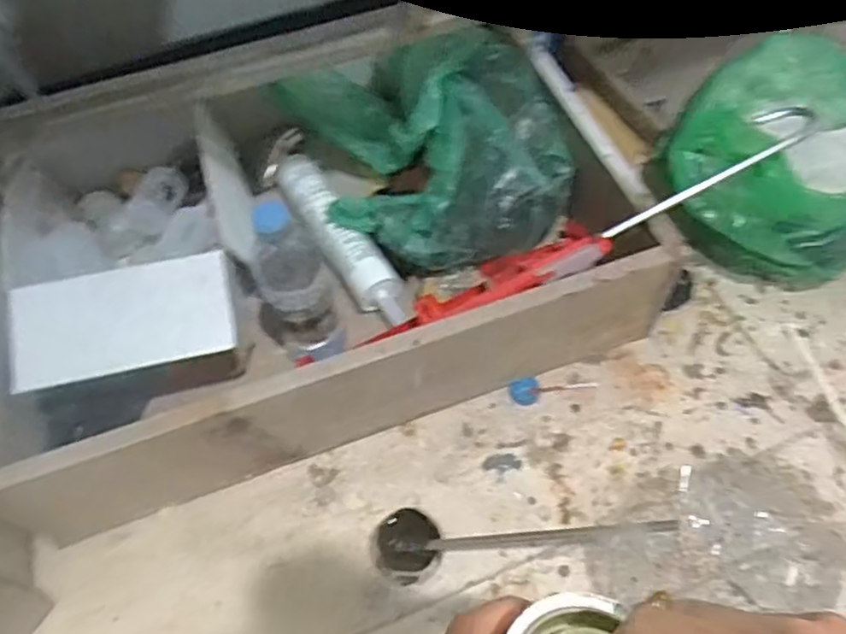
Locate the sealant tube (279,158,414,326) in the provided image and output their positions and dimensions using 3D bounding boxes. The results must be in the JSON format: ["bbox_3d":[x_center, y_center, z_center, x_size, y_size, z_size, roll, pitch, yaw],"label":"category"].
[{"bbox_3d":[-0.096,-0.092,0.761,0.053,0.050,0.267,-29,61,-15],"label":"sealant tube"}]

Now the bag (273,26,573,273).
[{"bbox_3d":[0.004,-0.205,0.742,0.252,0.129,0.297,-19,59,-9],"label":"bag"}]

